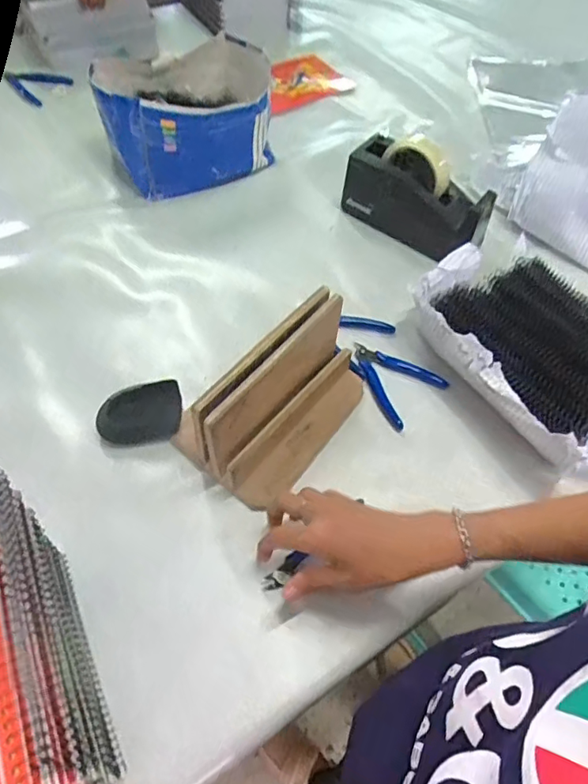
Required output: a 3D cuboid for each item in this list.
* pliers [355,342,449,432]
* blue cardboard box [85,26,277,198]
[{"bbox_3d":[0.116,-0.018,0.636,0.088,0.008,0.111,-36,67,-23],"label":"pliers"},{"bbox_3d":[-0.155,-0.425,0.784,0.250,0.127,0.202,-17,66,-11],"label":"blue cardboard box"}]

